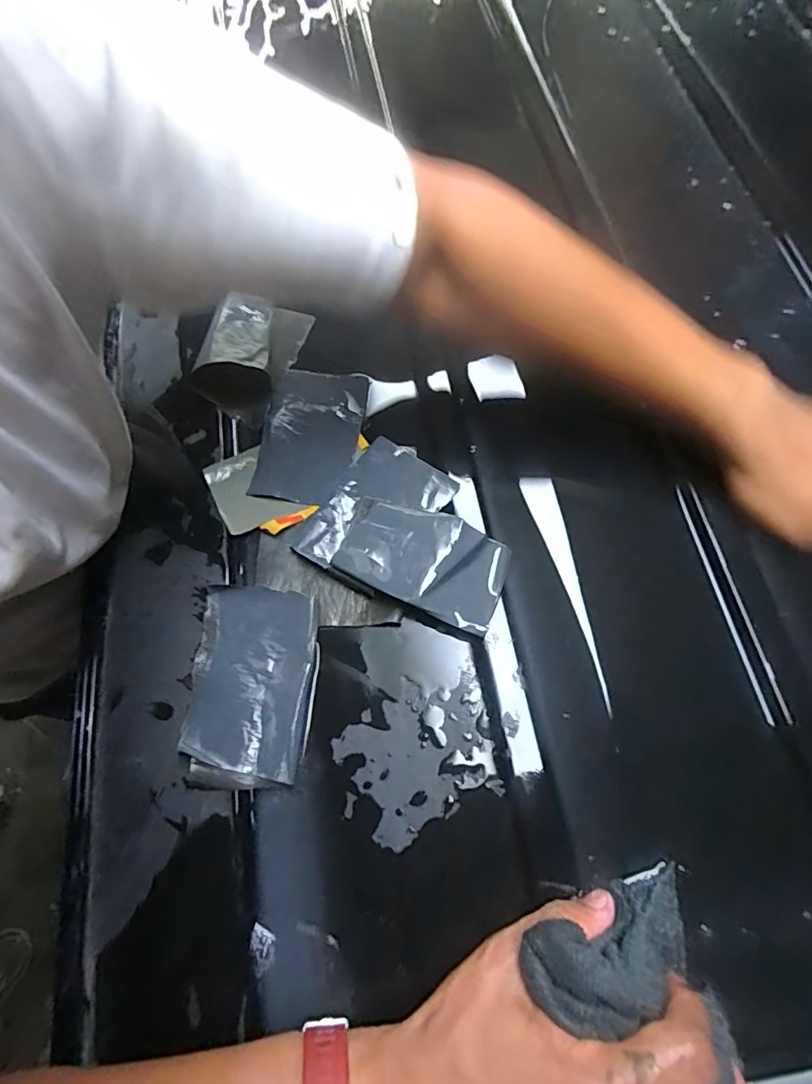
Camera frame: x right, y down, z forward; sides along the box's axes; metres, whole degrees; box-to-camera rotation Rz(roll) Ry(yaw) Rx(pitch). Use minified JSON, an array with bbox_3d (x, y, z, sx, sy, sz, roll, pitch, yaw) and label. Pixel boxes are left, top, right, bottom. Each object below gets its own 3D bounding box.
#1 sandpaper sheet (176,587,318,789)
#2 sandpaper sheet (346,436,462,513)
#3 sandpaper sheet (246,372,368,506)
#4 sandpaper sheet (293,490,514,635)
[{"bbox_3d":[-0.099,0.091,0.334,0.076,0.014,0.121,-1,68,2],"label":"sandpaper sheet"},{"bbox_3d":[-0.001,-0.047,0.386,0.076,0.008,0.049,22,71,11],"label":"sandpaper sheet"},{"bbox_3d":[-0.076,-0.084,0.407,0.074,0.008,0.116,10,69,6],"label":"sandpaper sheet"},{"bbox_3d":[-0.004,0.007,0.354,0.142,0.027,0.066,19,70,10],"label":"sandpaper sheet"}]

